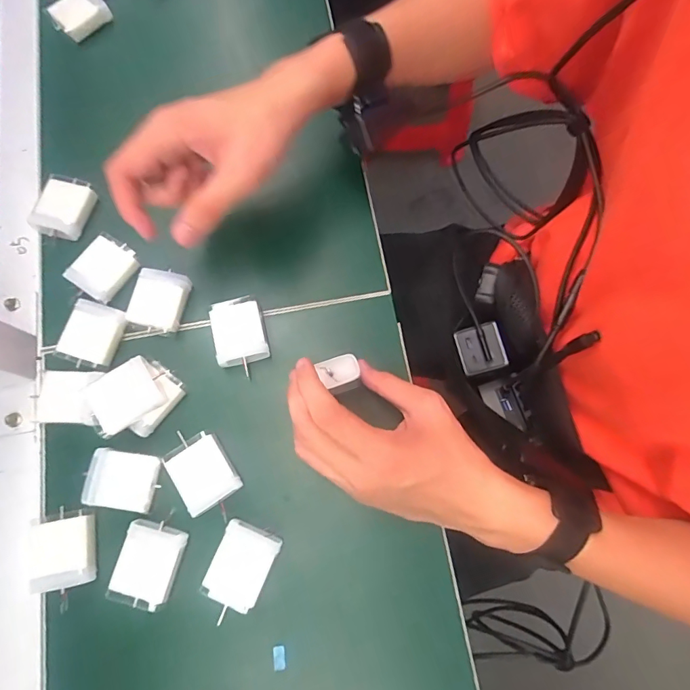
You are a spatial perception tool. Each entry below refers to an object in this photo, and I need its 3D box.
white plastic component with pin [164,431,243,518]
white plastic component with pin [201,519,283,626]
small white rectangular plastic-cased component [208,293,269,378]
[{"bbox_3d":[-0.108,0.095,0.337,0.041,0.013,0.054,-35,77,-7],"label":"white plastic component with pin"},{"bbox_3d":[-0.074,0.160,0.322,0.042,0.018,0.057,20,77,7],"label":"white plastic component with pin"},{"bbox_3d":[-0.086,-0.010,0.367,0.041,0.020,0.057,-15,76,-2],"label":"small white rectangular plastic-cased component"}]

